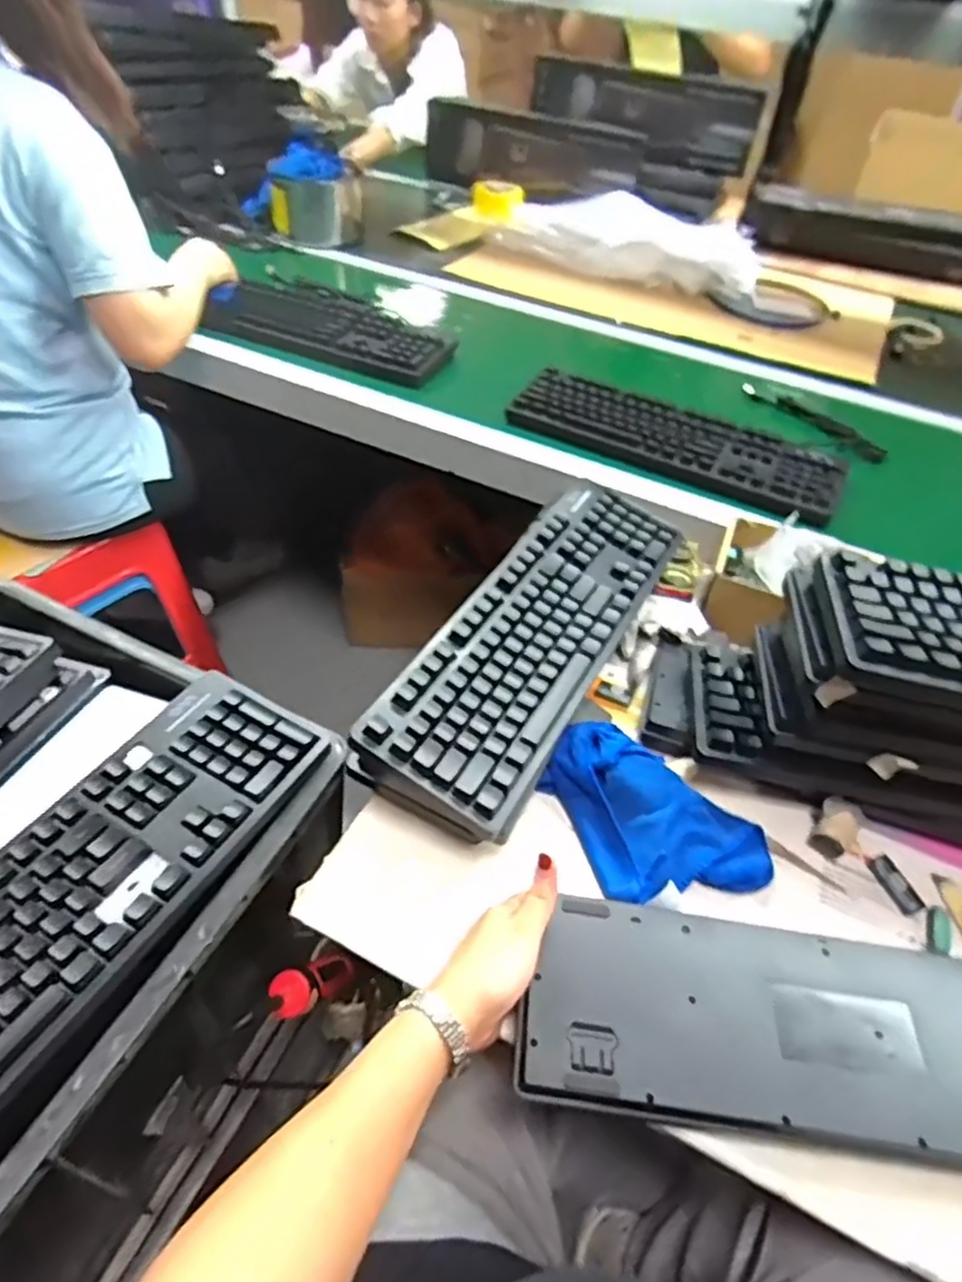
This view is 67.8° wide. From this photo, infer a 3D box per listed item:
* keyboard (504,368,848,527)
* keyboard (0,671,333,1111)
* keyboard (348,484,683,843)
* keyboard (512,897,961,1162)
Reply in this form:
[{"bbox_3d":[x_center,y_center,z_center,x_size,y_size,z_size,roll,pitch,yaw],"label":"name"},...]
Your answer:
[{"bbox_3d":[0.248,-0.264,0.940,0.429,0.032,0.146,25,49,17],"label":"keyboard"},{"bbox_3d":[-0.289,0.184,0.481,0.133,0.033,0.434,25,49,17],"label":"keyboard"},{"bbox_3d":[0.056,-0.013,0.665,0.131,0.048,0.428,26,49,17],"label":"keyboard"},{"bbox_3d":[0.243,0.268,0.493,0.427,0.020,0.135,8,46,0],"label":"keyboard"}]

